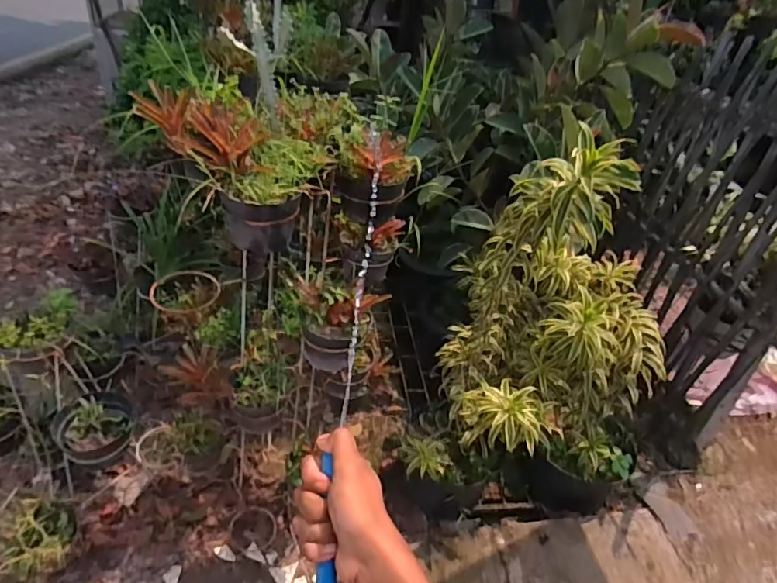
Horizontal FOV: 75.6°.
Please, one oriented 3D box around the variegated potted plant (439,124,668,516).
[{"bbox_3d":[0.559,0.157,1.582,0.682,1.221,0.443,0,35,-8],"label":"variegated potted plant"}]

